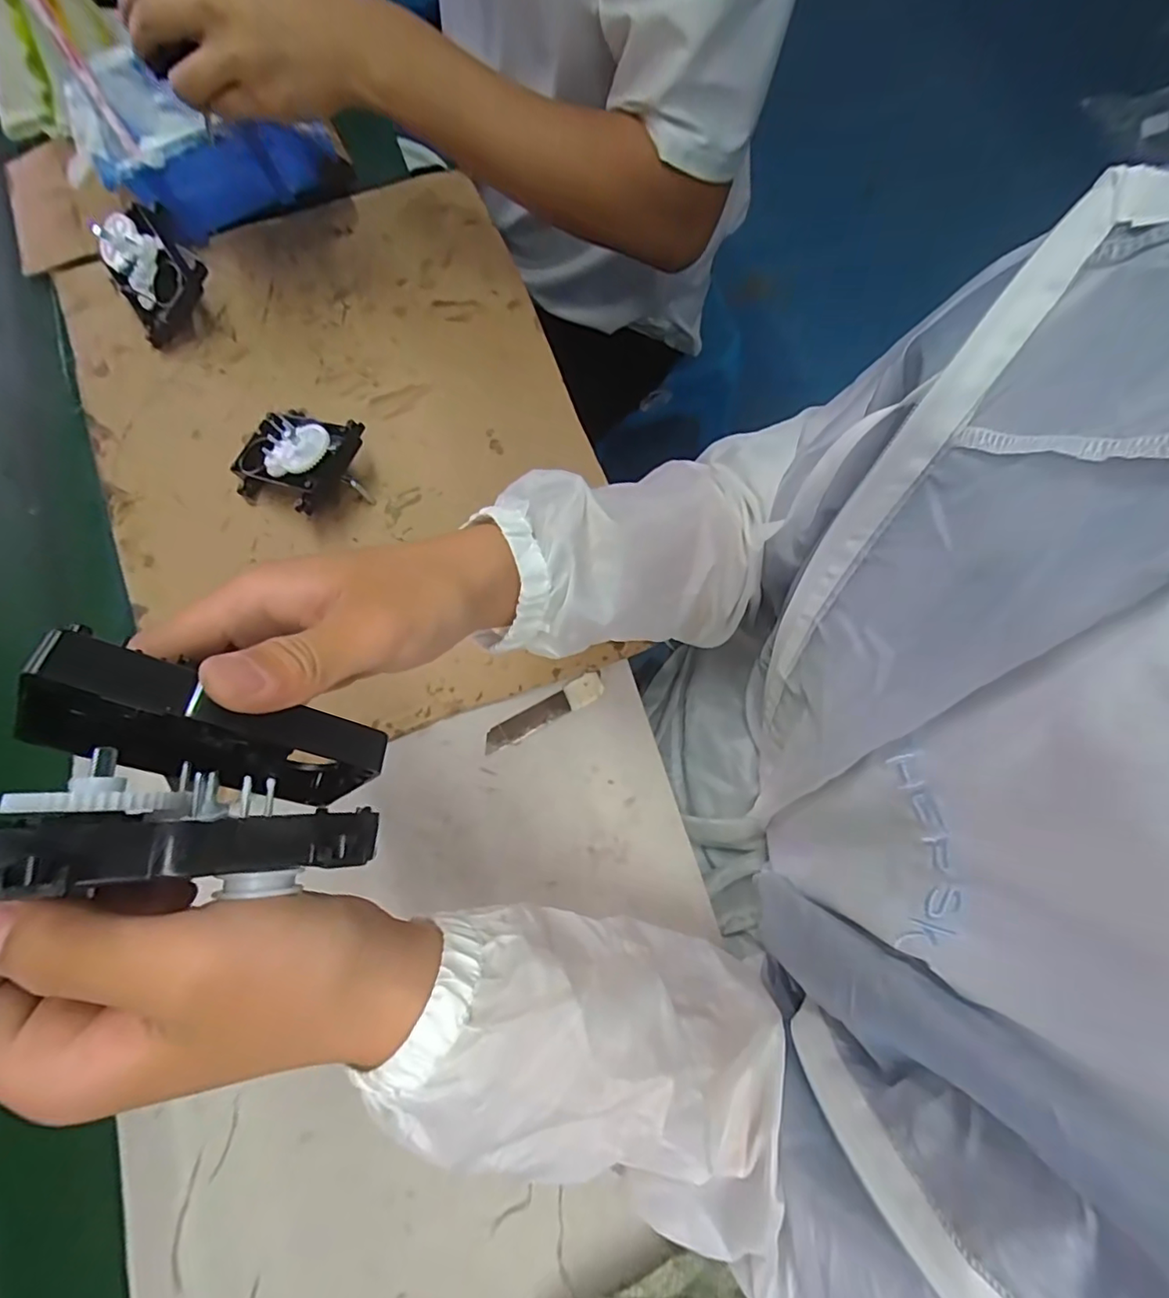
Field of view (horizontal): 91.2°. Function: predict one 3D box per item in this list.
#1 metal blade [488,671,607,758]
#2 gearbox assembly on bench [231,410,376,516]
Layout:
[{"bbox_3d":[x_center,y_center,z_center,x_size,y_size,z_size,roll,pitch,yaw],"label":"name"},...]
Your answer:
[{"bbox_3d":[-0.030,0.048,0.431,0.099,0.004,0.021,-30,77,-8],"label":"metal blade"},{"bbox_3d":[-0.229,-0.153,0.455,0.115,0.053,0.080,24,76,6],"label":"gearbox assembly on bench"}]

